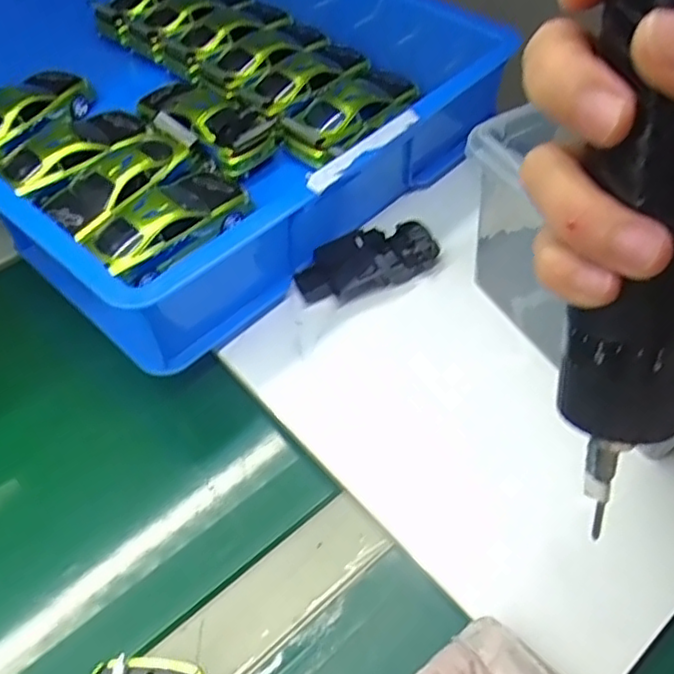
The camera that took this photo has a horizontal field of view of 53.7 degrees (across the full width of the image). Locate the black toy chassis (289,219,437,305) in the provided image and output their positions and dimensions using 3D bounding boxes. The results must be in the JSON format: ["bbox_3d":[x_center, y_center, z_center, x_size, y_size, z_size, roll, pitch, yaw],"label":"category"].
[{"bbox_3d":[0.019,-0.054,0.458,0.094,0.022,0.048,-18,54,-13],"label":"black toy chassis"}]

